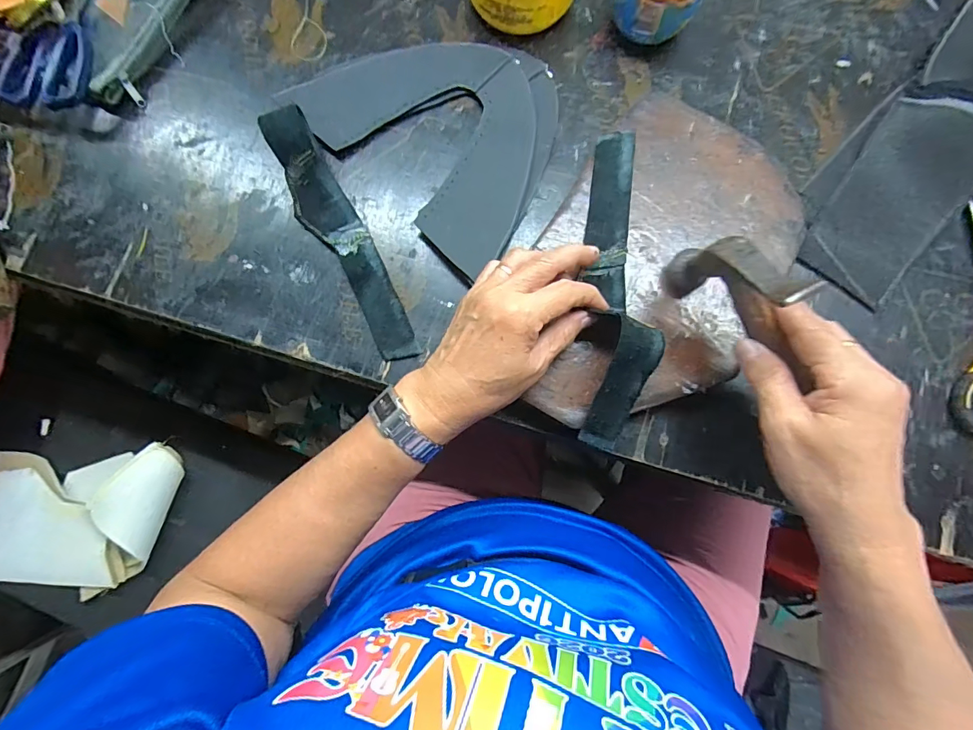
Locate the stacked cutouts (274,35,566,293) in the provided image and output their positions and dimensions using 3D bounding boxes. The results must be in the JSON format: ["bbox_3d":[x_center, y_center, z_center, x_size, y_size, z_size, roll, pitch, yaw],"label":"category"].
[{"bbox_3d":[-0.031,-0.207,0.377,0.177,0.012,0.228,-44,82,-6],"label":"stacked cutouts"}]

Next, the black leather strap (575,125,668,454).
[{"bbox_3d":[0.096,-0.065,0.328,0.041,0.065,0.239,3,75,2],"label":"black leather strap"}]

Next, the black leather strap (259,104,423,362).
[{"bbox_3d":[-0.112,-0.097,0.340,0.041,0.044,0.200,-29,81,-4],"label":"black leather strap"}]

